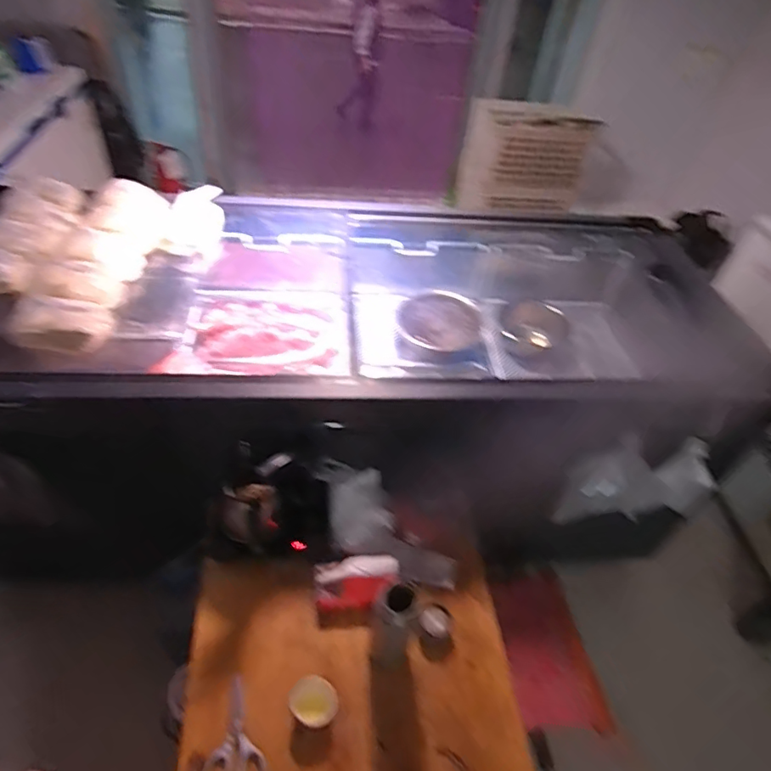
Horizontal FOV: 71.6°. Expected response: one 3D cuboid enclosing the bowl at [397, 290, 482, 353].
[{"bbox_3d":[0.172,-0.204,1.643,0.278,0.063,0.255,-8,47,-14],"label":"bowl"}]

